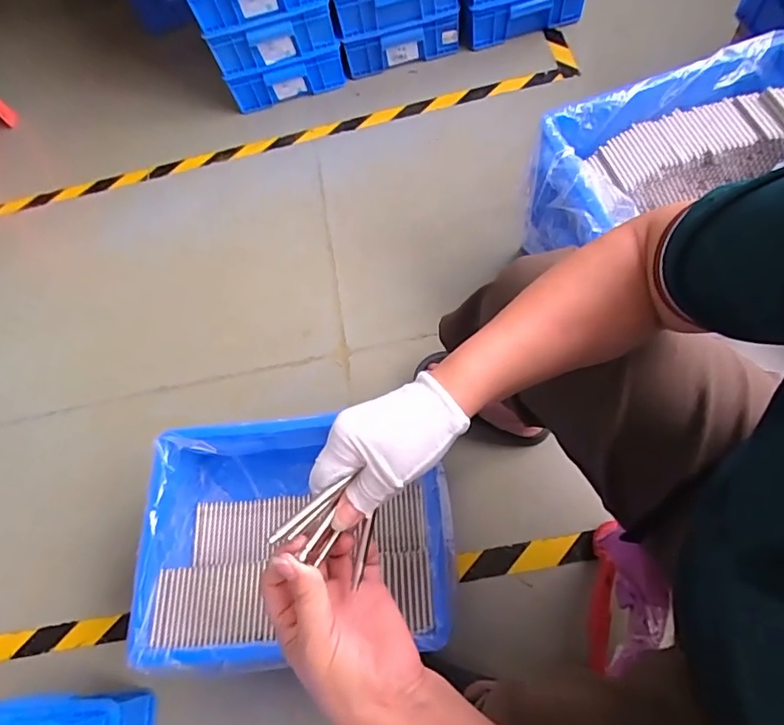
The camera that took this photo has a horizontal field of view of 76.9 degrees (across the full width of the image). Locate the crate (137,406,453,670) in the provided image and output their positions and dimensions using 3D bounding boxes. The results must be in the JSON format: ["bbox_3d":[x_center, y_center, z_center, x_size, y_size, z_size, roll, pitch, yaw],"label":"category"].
[{"bbox_3d":[-0.129,0.244,0.709,0.418,0.120,0.312,-6,65,6],"label":"crate"}]

